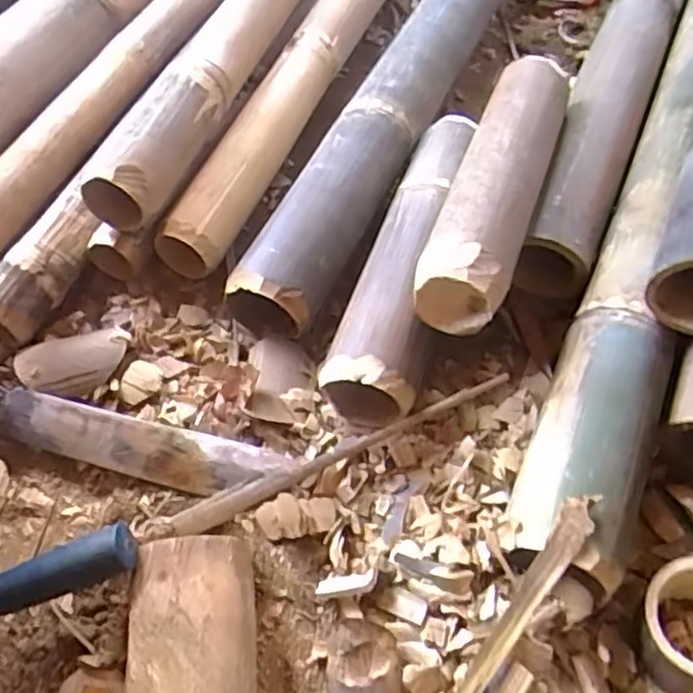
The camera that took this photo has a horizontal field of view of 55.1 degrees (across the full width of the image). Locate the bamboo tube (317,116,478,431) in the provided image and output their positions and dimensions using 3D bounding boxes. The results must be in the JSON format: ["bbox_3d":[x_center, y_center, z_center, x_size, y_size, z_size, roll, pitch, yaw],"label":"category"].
[{"bbox_3d":[0.055,-0.076,0.508,0.065,0.059,0.288,14,56,12],"label":"bamboo tube"}]

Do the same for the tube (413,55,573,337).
[{"bbox_3d":[0.117,-0.133,0.493,0.059,0.053,0.280,17,57,12],"label":"tube"}]

